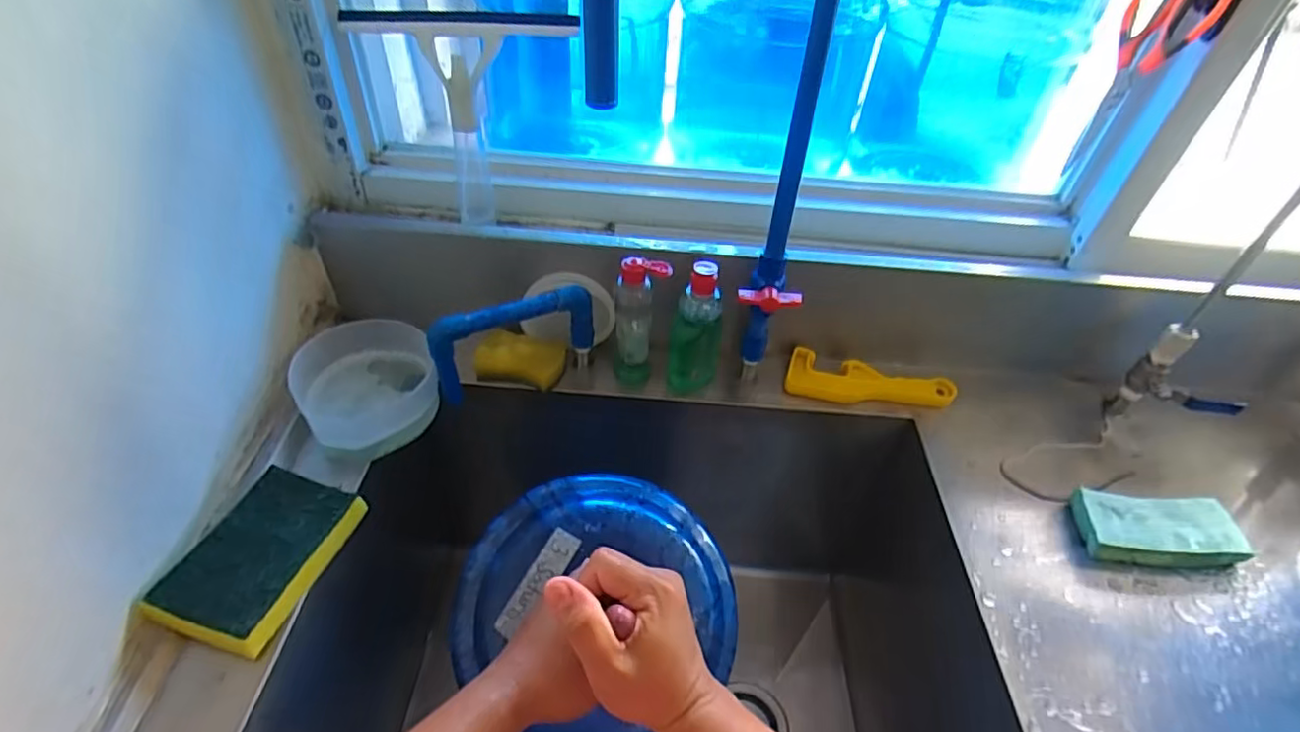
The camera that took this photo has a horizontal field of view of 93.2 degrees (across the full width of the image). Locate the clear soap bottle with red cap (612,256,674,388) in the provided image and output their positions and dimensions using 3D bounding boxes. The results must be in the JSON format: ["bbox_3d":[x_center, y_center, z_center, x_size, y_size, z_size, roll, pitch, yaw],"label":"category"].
[{"bbox_3d":[-0.013,-0.043,0.713,0.060,0.167,0.042,4,44,-2],"label":"clear soap bottle with red cap"}]

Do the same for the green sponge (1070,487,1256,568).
[{"bbox_3d":[0.513,0.166,0.623,0.148,0.032,0.072,5,44,0],"label":"green sponge"}]

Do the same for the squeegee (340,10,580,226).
[{"bbox_3d":[-0.214,-0.267,0.681,0.235,0.216,0.035,8,26,12],"label":"squeegee"}]

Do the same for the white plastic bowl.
[{"bbox_3d":[-0.307,0.018,0.673,0.138,0.060,0.168,-15,47,-20],"label":"white plastic bowl"}]

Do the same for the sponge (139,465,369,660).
[{"bbox_3d":[-0.332,0.160,0.528,0.096,0.030,0.150,14,44,9],"label":"sponge"}]

